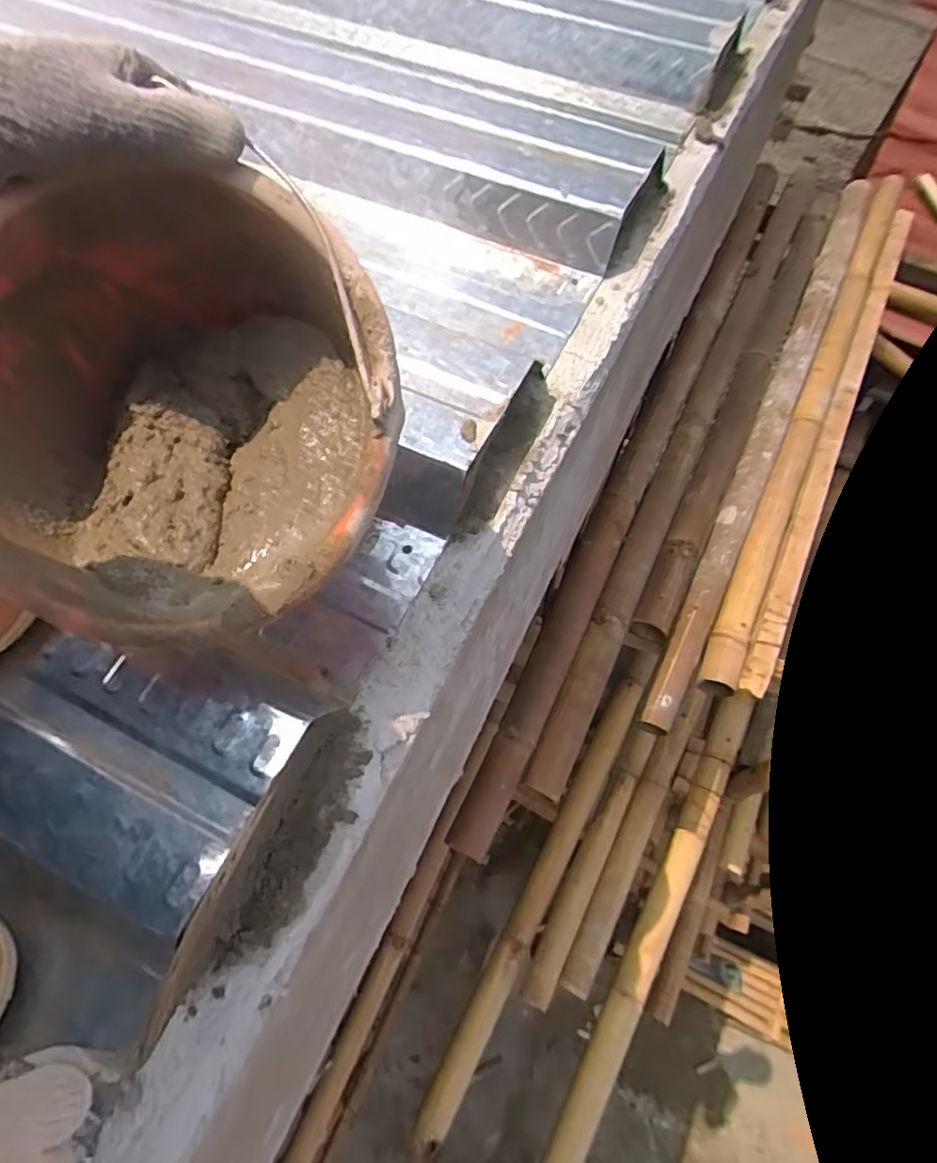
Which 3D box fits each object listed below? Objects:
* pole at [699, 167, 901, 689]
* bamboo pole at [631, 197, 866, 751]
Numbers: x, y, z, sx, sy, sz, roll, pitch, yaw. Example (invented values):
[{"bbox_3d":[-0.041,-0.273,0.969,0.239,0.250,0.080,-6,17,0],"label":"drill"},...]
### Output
[{"bbox_3d":[0.699,-0.415,1.244,0.062,0.066,1.428,24,65,13],"label":"pole"},{"bbox_3d":[0.583,-0.339,1.199,0.064,0.064,1.367,24,65,12],"label":"bamboo pole"}]

